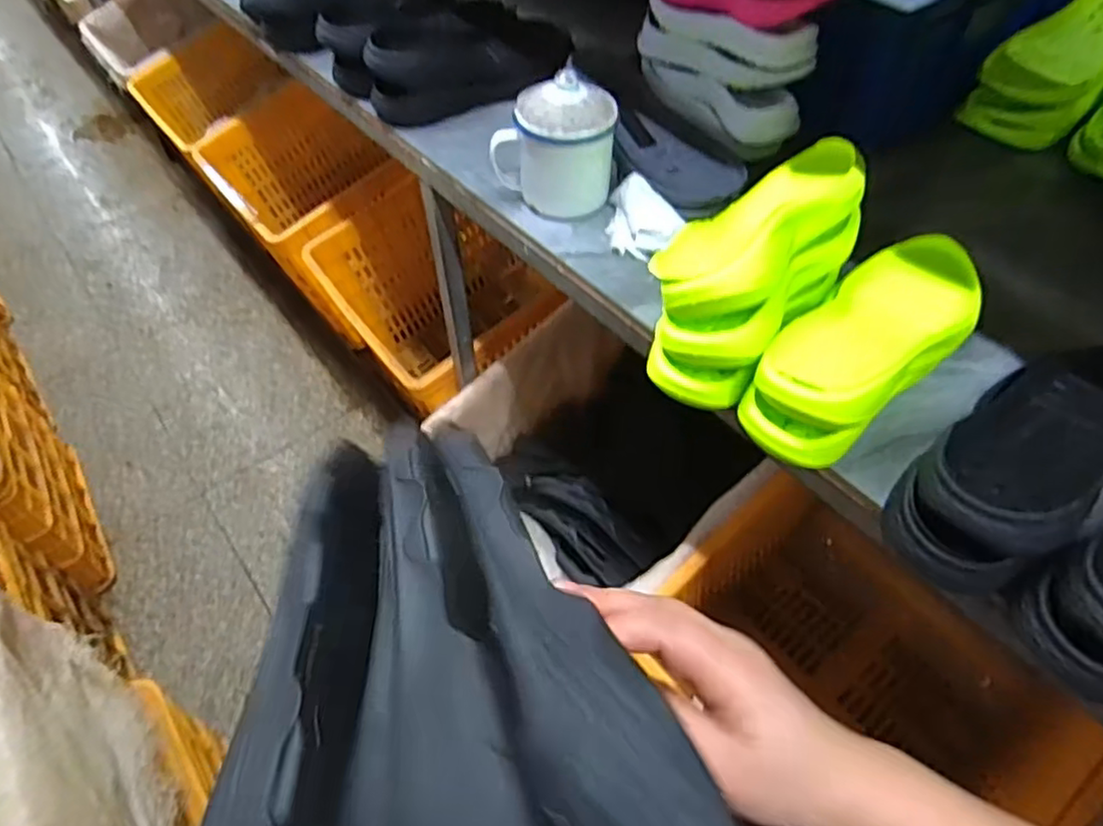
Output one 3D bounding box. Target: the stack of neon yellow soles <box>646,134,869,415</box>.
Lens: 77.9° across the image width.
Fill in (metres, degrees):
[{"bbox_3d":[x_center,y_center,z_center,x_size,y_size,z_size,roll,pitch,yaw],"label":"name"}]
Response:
[{"bbox_3d":[0.185,-0.147,0.596,0.116,0.110,0.295,30,58,21],"label":"stack of neon yellow soles"}]

